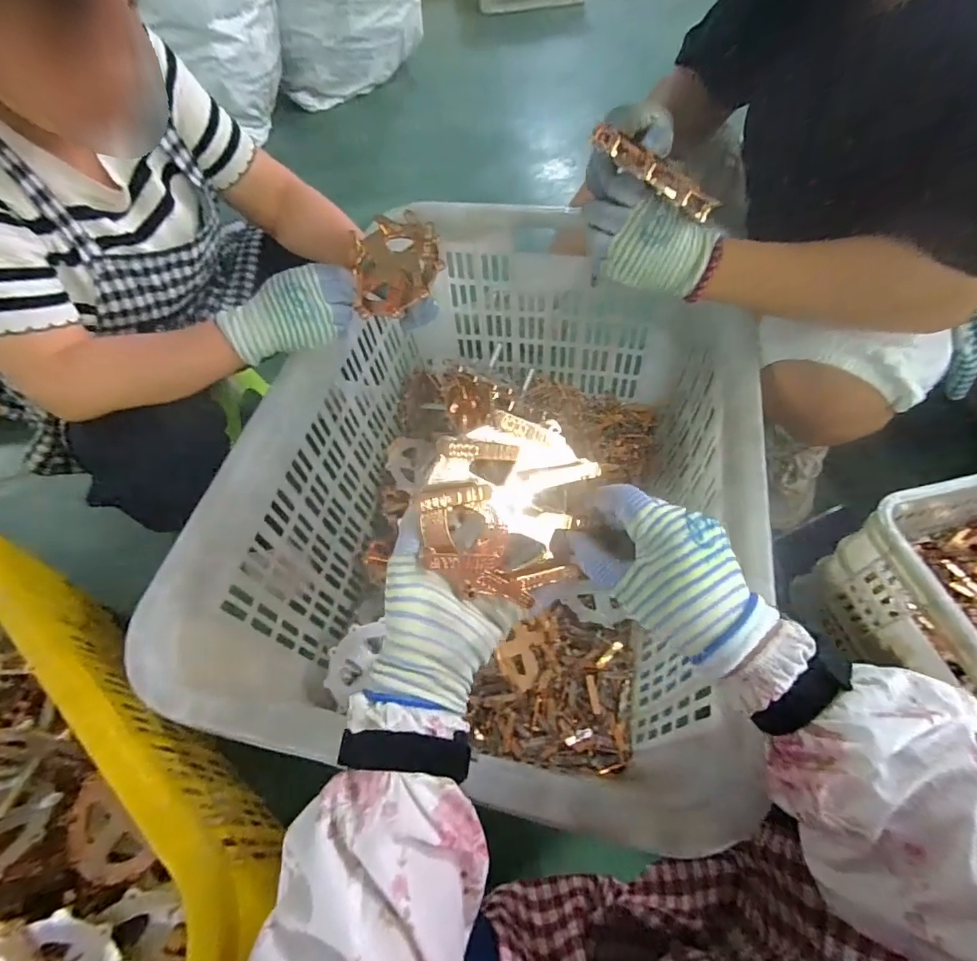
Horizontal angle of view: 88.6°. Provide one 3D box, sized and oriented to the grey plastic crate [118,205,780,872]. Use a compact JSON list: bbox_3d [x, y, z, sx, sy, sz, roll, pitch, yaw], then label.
[{"bbox_3d":[0.037,0.002,0.781,0.572,0.401,0.794,9,59,10],"label":"grey plastic crate"}]

